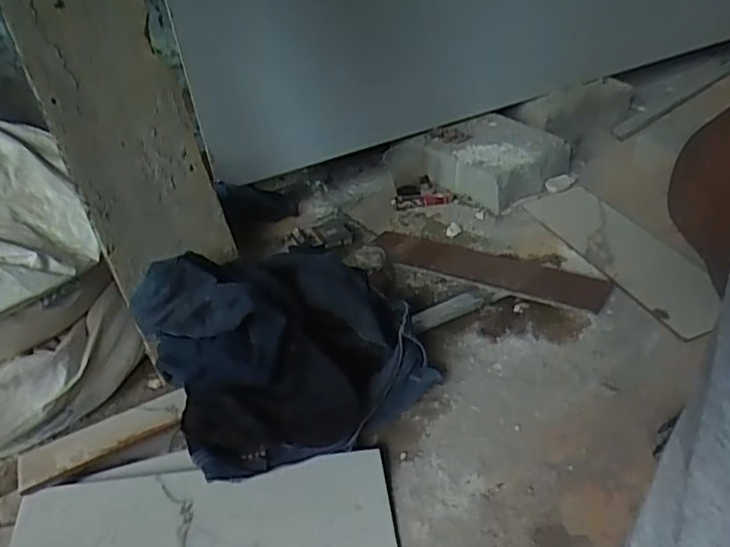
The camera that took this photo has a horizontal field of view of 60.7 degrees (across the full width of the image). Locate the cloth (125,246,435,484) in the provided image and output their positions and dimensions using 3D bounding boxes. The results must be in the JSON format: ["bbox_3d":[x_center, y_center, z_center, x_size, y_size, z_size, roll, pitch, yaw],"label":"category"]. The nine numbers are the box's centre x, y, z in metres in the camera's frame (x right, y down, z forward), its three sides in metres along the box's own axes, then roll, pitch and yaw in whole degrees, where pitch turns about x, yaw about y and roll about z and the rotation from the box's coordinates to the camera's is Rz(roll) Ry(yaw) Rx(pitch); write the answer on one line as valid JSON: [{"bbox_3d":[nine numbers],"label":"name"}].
[{"bbox_3d":[-0.085,0.071,0.768,0.323,0.202,0.234,-22,40,-20],"label":"cloth"}]

